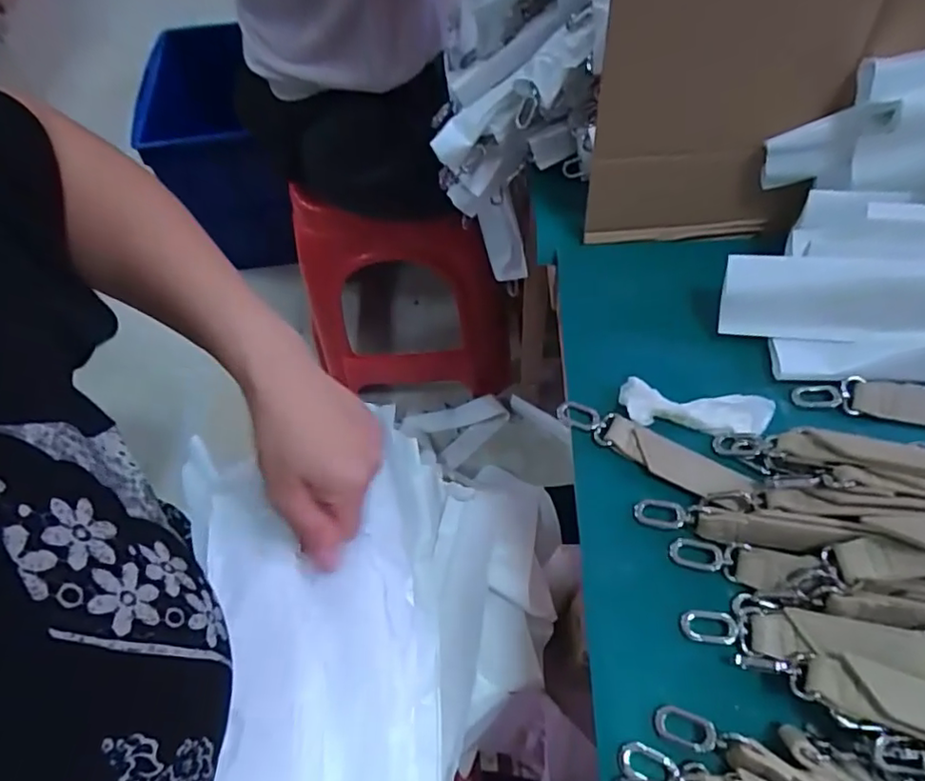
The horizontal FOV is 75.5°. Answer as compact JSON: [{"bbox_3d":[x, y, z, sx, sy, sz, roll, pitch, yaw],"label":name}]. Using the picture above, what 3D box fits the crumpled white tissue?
[{"bbox_3d":[0.152,0.013,0.391,0.095,0.013,0.031,8,60,9],"label":"crumpled white tissue"}]

